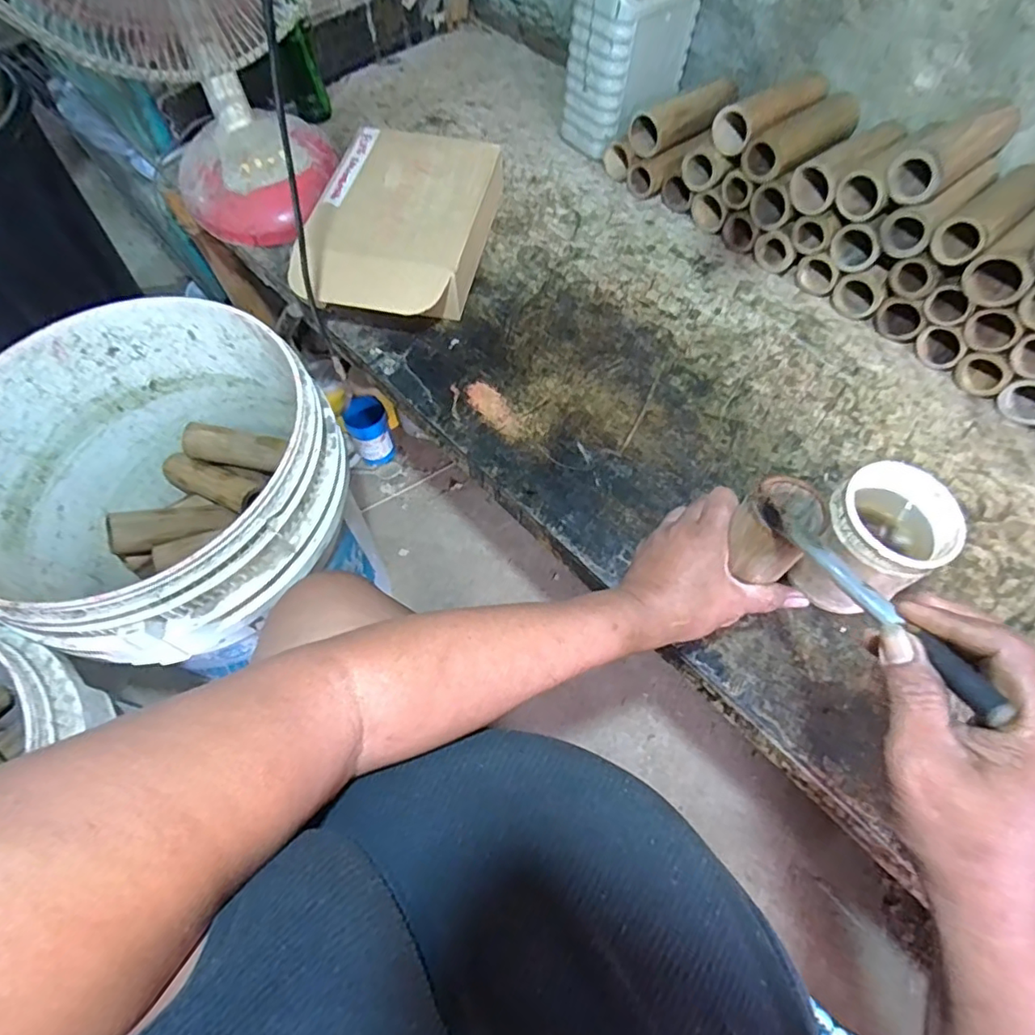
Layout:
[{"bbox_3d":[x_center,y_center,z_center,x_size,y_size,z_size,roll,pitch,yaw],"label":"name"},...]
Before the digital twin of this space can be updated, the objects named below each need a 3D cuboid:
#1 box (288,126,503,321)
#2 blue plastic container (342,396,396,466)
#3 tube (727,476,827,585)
[{"bbox_3d":[-0.150,-0.365,0.765,0.207,0.087,0.317,12,61,6],"label":"box"},{"bbox_3d":[-0.313,-0.179,1.246,0.081,0.135,0.088,0,60,0],"label":"blue plastic container"},{"bbox_3d":[0.193,0.008,0.438,0.054,0.076,0.053,-39,68,-20],"label":"tube"}]

